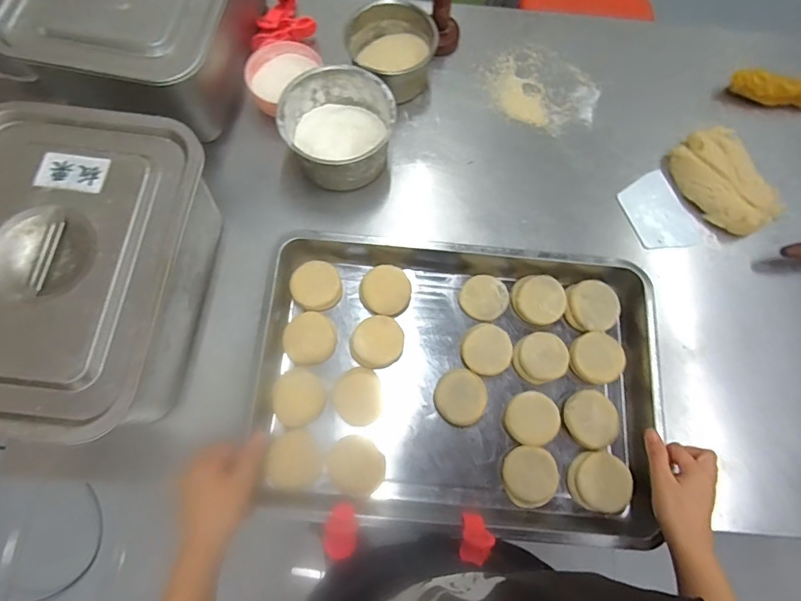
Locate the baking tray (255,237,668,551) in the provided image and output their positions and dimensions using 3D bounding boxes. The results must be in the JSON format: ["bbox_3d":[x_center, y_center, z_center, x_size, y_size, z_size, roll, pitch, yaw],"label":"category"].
[{"bbox_3d":[0.074,0.099,0.572,0.471,0.056,0.343,4,71,1],"label":"baking tray"}]

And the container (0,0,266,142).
[{"bbox_3d":[-0.343,-0.401,0.647,0.263,0.155,0.363,10,73,1],"label":"container"}]

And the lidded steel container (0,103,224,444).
[{"bbox_3d":[-0.368,-0.029,0.532,0.247,0.149,0.350,10,73,1],"label":"lidded steel container"}]

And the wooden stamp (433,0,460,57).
[{"bbox_3d":[0.072,-0.442,0.699,0.048,0.124,0.052,3,73,-1],"label":"wooden stamp"}]

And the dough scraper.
[{"bbox_3d":[0.382,-0.126,0.672,0.099,0.011,0.126,-29,76,-10],"label":"dough scraper"}]

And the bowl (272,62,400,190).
[{"bbox_3d":[-0.085,-0.238,0.648,0.147,0.092,0.139,1,73,-2],"label":"bowl"}]

